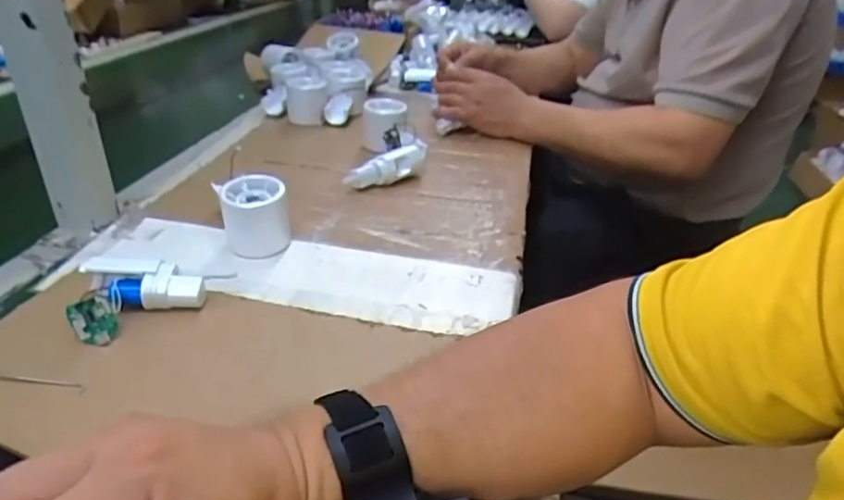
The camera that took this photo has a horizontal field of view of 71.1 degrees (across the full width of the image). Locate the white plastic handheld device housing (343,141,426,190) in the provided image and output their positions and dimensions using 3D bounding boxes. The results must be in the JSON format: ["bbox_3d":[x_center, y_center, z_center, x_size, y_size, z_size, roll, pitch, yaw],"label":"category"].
[{"bbox_3d":[-0.033,-0.103,0.706,0.035,0.038,0.134,25,37,33],"label":"white plastic handheld device housing"}]

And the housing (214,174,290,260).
[{"bbox_3d":[-0.154,-0.031,0.550,0.056,0.063,0.056,3,30,-2],"label":"housing"}]

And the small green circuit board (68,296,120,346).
[{"bbox_3d":[-0.240,0.052,0.431,0.029,0.034,0.008,-14,6,-14],"label":"small green circuit board"}]

